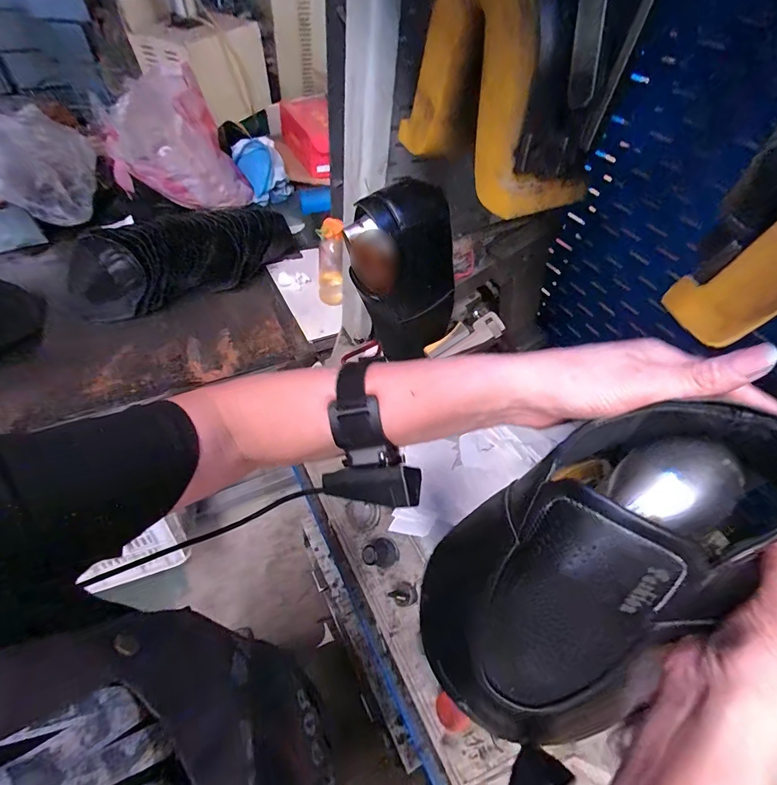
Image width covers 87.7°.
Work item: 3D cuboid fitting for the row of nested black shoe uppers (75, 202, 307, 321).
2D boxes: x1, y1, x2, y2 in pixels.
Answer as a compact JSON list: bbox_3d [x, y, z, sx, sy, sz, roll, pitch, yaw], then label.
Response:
[{"bbox_3d":[-0.470,-0.322,0.951,0.505,0.144,0.164,-23,57,-22],"label":"row of nested black shoe uppers"}]

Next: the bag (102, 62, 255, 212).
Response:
[{"bbox_3d":[-0.487,-0.559,0.924,0.219,0.239,0.234,34,56,20],"label":"bag"}]

